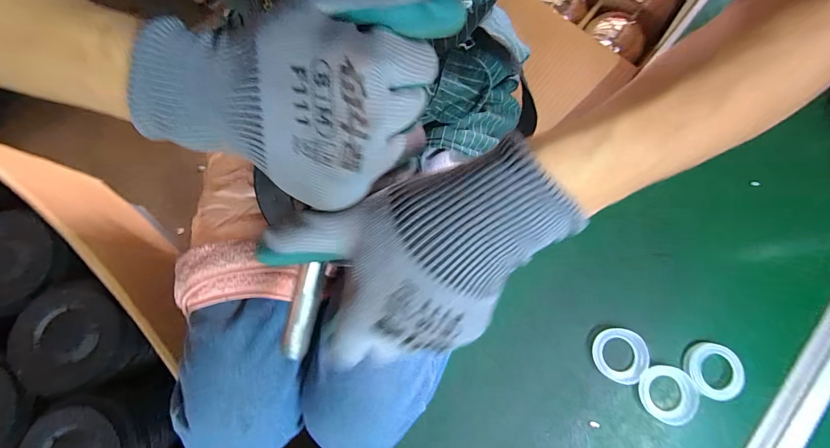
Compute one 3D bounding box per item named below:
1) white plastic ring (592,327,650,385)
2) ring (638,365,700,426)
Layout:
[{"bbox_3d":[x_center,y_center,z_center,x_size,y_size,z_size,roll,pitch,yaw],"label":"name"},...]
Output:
[{"bbox_3d":[0.232,0.148,0.402,0.055,0.009,0.059,0,77,0],"label":"white plastic ring"},{"bbox_3d":[0.278,0.186,0.393,0.058,0.007,0.057,0,77,0],"label":"ring"}]

